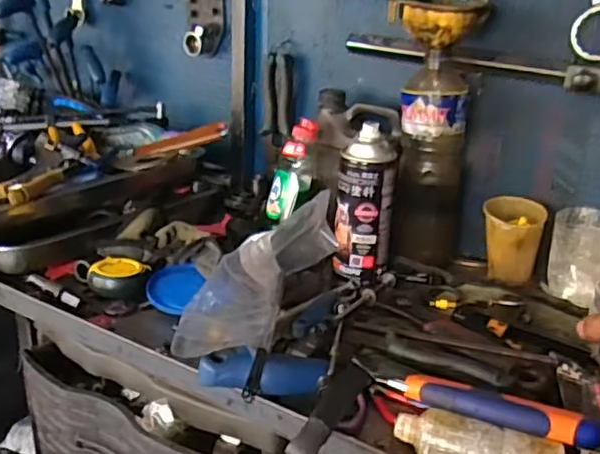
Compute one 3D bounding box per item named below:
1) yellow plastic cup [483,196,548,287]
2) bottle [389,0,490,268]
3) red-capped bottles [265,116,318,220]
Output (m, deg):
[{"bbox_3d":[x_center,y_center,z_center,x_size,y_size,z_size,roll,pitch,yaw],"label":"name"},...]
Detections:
[{"bbox_3d":[0.247,0.016,0.735,0.066,0.091,0.058,10,23,20],"label":"yellow plastic cup"},{"bbox_3d":[0.156,-0.105,0.740,0.084,0.298,0.094,10,23,20],"label":"bottle"},{"bbox_3d":[-0.008,-0.071,0.796,0.042,0.131,0.030,19,3,36],"label":"red-capped bottles"}]

